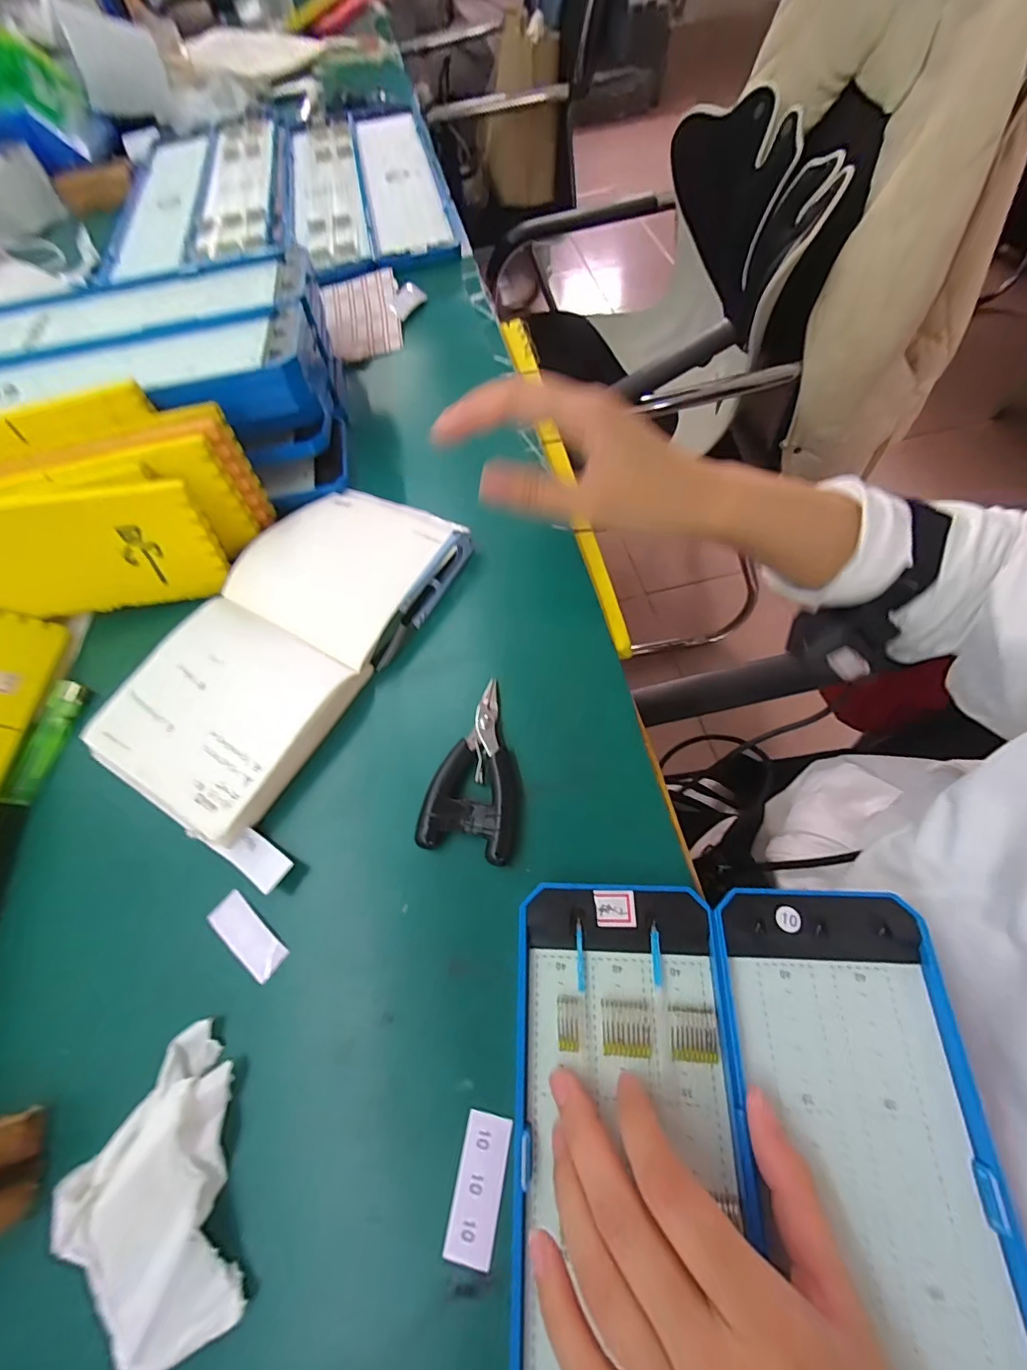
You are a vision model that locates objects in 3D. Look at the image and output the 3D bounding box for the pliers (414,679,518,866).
[{"bbox_3d":[-0.017,0.045,0.264,0.049,0.010,0.092,10,65,9],"label":"pliers"}]

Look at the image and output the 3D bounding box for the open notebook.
[{"bbox_3d":[-0.145,-0.036,0.311,0.142,0.025,0.239,27,68,16],"label":"open notebook"}]

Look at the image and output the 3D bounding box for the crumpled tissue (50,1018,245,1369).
[{"bbox_3d":[-0.147,0.206,0.198,0.062,0.023,0.099,-19,64,-6],"label":"crumpled tissue"}]

